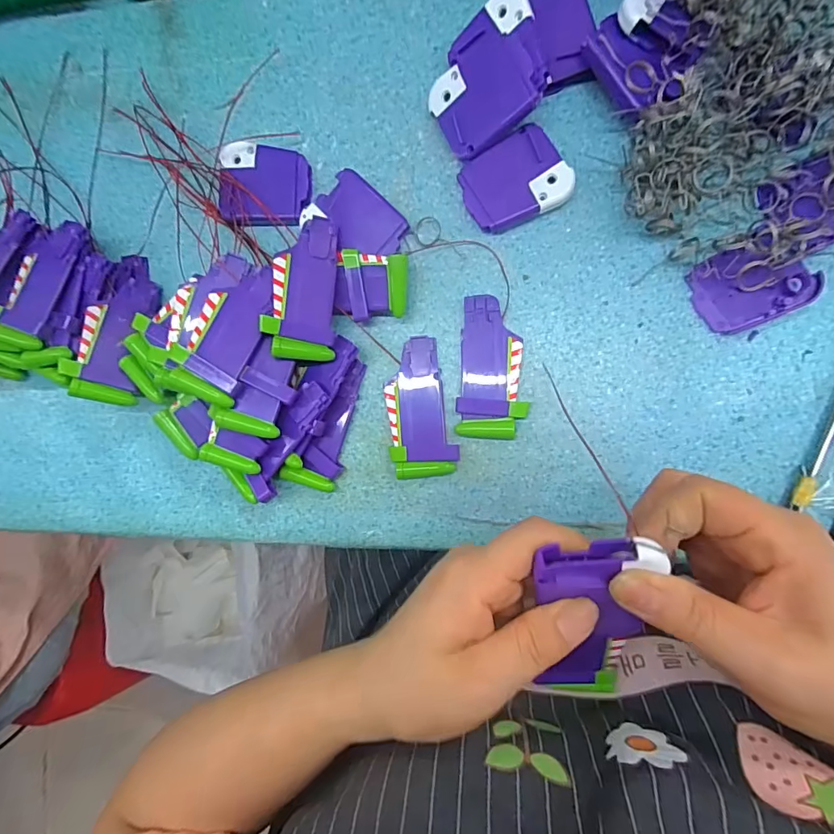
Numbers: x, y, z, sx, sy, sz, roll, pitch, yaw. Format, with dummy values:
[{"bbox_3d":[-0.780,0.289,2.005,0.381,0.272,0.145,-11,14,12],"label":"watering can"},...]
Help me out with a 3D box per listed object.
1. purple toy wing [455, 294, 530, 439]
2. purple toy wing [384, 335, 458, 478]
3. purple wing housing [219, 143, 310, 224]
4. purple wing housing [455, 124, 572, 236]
[{"bbox_3d":[0.048,-0.031,0.297,0.041,0.010,0.088,2,91,8],"label":"purple toy wing"},{"bbox_3d":[0.000,-0.005,0.304,0.041,0.010,0.088,-12,89,8],"label":"purple toy wing"},{"bbox_3d":[-0.101,-0.155,0.312,0.058,0.016,0.054,0,91,8],"label":"purple wing housing"},{"bbox_3d":[0.060,-0.145,0.292,0.060,0.014,0.051,-31,87,7],"label":"purple wing housing"}]

